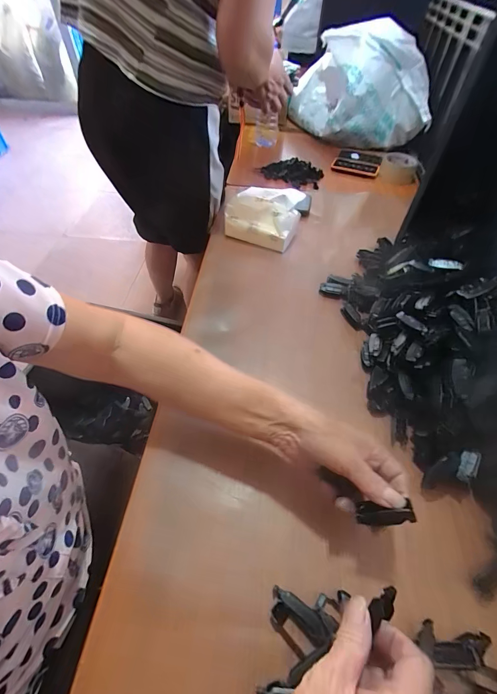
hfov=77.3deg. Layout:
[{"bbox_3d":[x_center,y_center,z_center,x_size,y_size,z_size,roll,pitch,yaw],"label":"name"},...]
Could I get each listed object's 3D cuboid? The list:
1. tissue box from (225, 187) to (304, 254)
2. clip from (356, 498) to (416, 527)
[{"bbox_3d":[0.034,-0.274,0.648,0.139,0.084,0.111,22,56,16],"label":"tissue box"},{"bbox_3d":[0.120,0.148,0.275,0.048,0.013,0.017,-16,47,29],"label":"clip"}]

